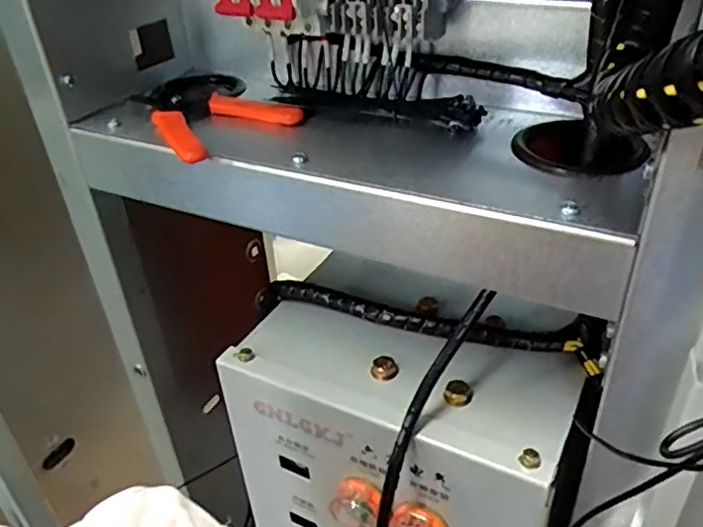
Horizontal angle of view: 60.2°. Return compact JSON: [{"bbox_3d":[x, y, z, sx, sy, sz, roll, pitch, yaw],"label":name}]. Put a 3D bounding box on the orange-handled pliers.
[{"bbox_3d":[-0.116,-0.121,0.483,0.098,0.023,0.174,-23,38,-26],"label":"orange-handled pliers"}]

